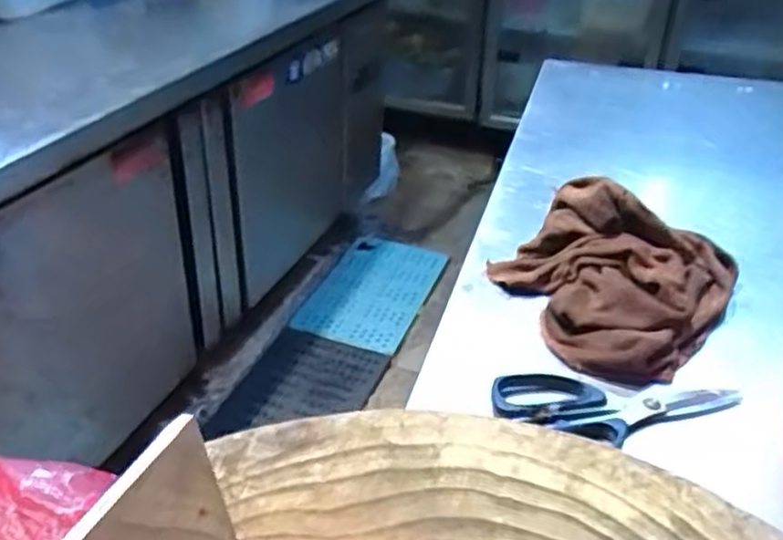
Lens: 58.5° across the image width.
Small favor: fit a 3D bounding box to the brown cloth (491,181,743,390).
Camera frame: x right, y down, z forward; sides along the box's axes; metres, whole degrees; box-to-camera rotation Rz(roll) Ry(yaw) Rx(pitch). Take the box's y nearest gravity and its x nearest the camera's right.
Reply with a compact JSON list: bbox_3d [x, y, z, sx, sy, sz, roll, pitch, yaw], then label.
[{"bbox_3d":[0.184,-0.003,0.593,0.182,0.090,0.193,20,39,25],"label":"brown cloth"}]

